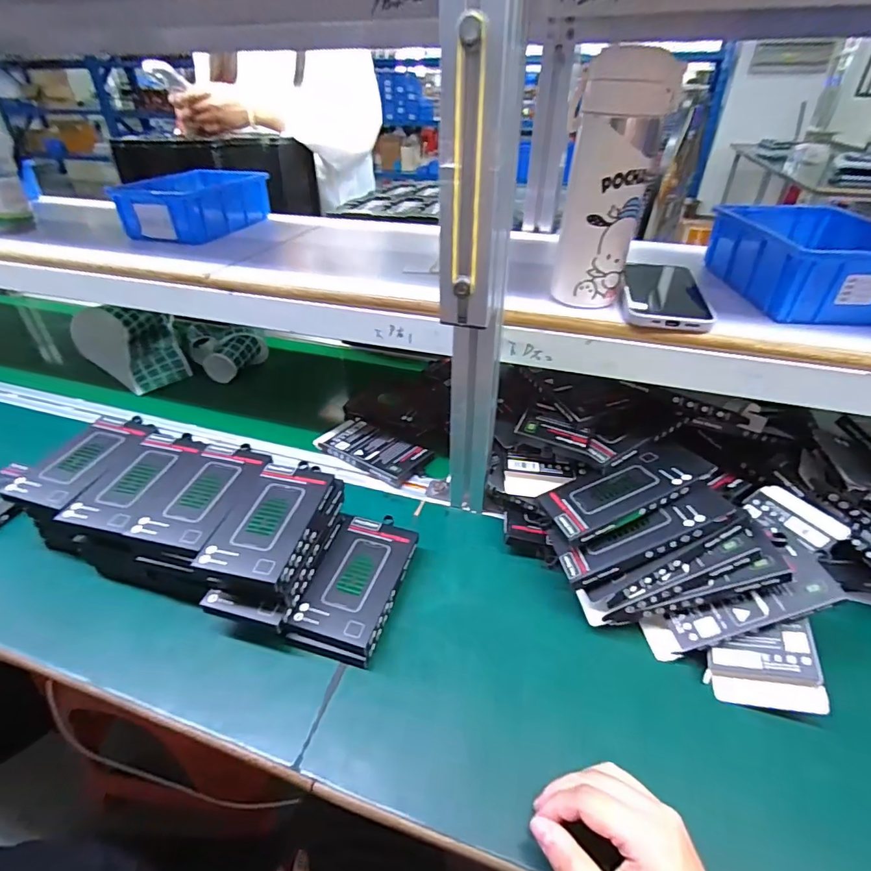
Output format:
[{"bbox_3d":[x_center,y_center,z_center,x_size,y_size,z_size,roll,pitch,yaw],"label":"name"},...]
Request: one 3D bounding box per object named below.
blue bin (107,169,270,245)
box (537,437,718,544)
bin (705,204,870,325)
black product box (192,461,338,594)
[{"bbox_3d":[-0.347,-0.340,0.702,0.110,0.060,0.191,11,37,15],"label":"blue bin"},{"bbox_3d":[0.187,0.052,0.472,0.154,0.014,0.075,-25,27,-2],"label":"box"},{"bbox_3d":[0.378,-0.175,0.473,0.142,0.059,0.192,3,36,4],"label":"bin"},{"bbox_3d":[-0.154,0.081,0.455,0.077,0.027,0.133,8,38,9],"label":"black product box"}]

